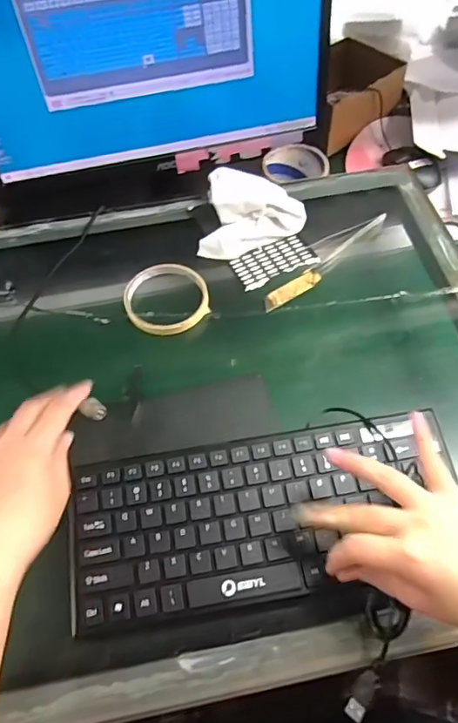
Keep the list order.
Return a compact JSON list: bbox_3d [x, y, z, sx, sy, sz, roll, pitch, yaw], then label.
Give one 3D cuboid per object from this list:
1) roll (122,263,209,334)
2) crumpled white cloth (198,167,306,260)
[{"bbox_3d":[-0.063,-0.063,0.524,0.084,0.016,0.086,-2,61,3],"label":"roll"},{"bbox_3d":[0.027,-0.162,0.567,0.108,0.034,0.107,7,62,8],"label":"crumpled white cloth"}]

